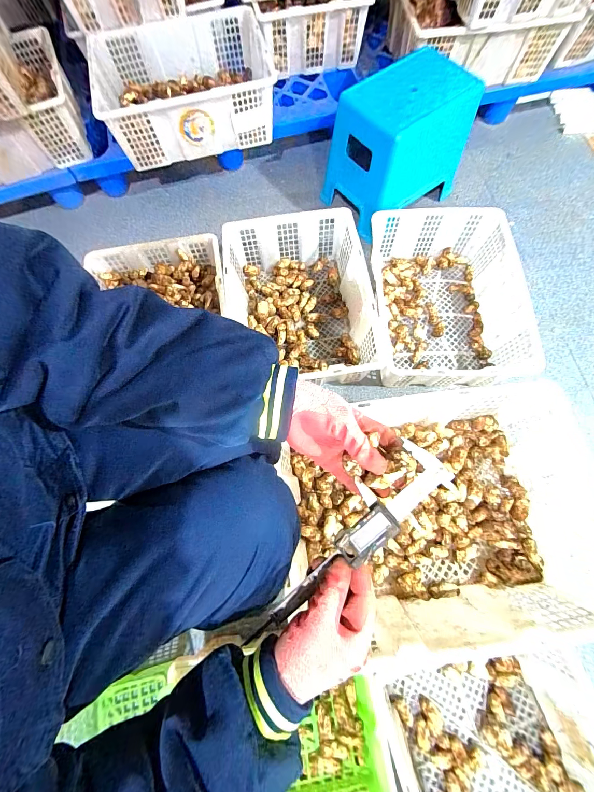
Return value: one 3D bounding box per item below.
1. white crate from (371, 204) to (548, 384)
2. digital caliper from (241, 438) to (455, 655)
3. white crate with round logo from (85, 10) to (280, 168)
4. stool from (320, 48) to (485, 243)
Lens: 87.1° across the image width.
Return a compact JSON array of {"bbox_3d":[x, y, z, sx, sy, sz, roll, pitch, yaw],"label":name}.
[{"bbox_3d":[0.389,-0.253,0.840,0.352,0.145,0.478,-2,72,1],"label":"white crate"},{"bbox_3d":[0.037,0.152,0.306,0.052,0.018,0.261,44,98,14],"label":"digital caliper"},{"bbox_3d":[-0.321,-0.900,0.924,0.491,0.159,0.346,-12,73,-2],"label":"white crate with round logo"},{"bbox_3d":[0.293,-0.716,0.917,0.340,0.292,0.240,-32,75,-8],"label":"stool"}]

